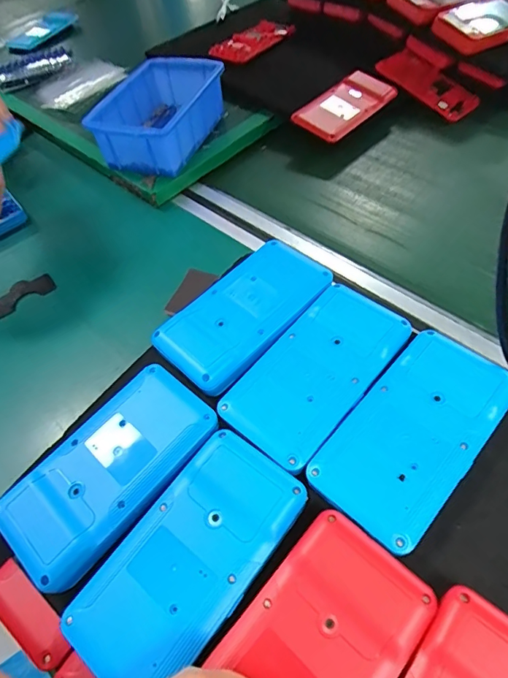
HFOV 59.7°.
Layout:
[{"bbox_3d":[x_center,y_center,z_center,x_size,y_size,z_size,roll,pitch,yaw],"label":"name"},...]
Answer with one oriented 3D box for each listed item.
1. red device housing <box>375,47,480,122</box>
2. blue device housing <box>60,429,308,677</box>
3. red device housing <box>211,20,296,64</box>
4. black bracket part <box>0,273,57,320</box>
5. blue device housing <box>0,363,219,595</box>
[{"bbox_3d":[0.201,-0.295,0.515,0.060,0.008,0.118,-37,73,-20],"label":"red device housing"},{"bbox_3d":[-0.032,0.106,0.216,0.062,0.012,0.119,32,64,26],"label":"blue device housing"},{"bbox_3d":[-0.009,-0.391,0.585,0.119,0.017,0.059,-40,59,-21],"label":"red device housing"},{"bbox_3d":[-0.214,-0.041,0.413,0.056,0.011,0.023,-32,57,-17],"label":"black bracket part"},{"bbox_3d":[-0.080,0.070,0.247,0.065,0.013,0.119,35,65,27],"label":"blue device housing"}]

